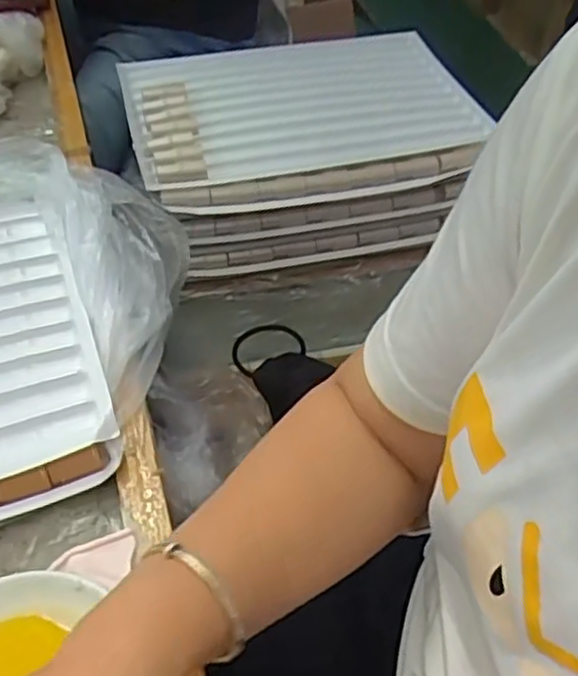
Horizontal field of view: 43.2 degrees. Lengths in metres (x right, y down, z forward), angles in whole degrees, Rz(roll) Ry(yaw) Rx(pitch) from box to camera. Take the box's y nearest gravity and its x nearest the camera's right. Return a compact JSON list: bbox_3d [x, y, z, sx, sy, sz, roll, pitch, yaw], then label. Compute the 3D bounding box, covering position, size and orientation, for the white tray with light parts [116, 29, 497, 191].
[{"bbox_3d":[0.016,-0.333,0.994,0.460,0.024,0.329,-12,48,-13],"label":"white tray with light parts"}]

